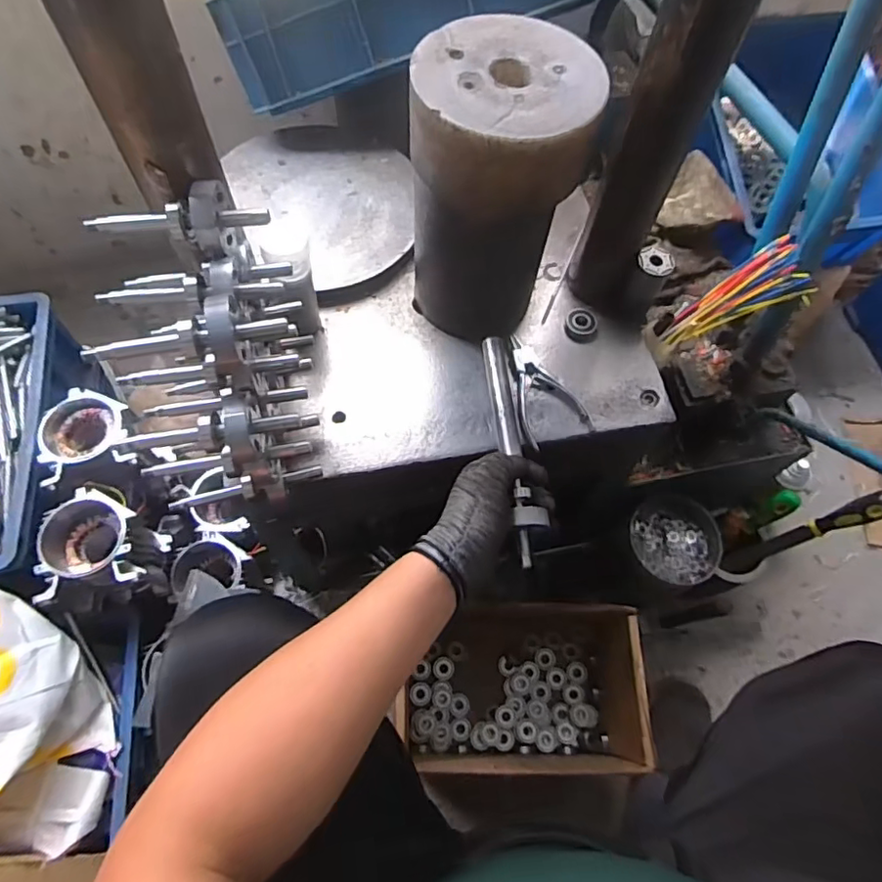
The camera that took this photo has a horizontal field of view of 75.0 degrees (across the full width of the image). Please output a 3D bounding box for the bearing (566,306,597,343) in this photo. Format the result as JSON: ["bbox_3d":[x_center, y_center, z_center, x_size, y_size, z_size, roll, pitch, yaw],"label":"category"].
[{"bbox_3d":[0.157,-0.129,0.635,0.035,0.016,0.036,1,64,-2],"label":"bearing"}]

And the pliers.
[{"bbox_3d":[0.099,-0.053,0.595,0.071,0.012,0.122,-22,67,-13],"label":"pliers"}]

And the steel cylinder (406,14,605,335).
[{"bbox_3d":[0.045,-0.214,0.537,0.134,0.251,0.135,7,64,0],"label":"steel cylinder"}]

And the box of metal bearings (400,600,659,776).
[{"bbox_3d":[0.105,0.335,0.779,0.282,0.176,0.190,1,64,-3],"label":"box of metal bearings"}]

